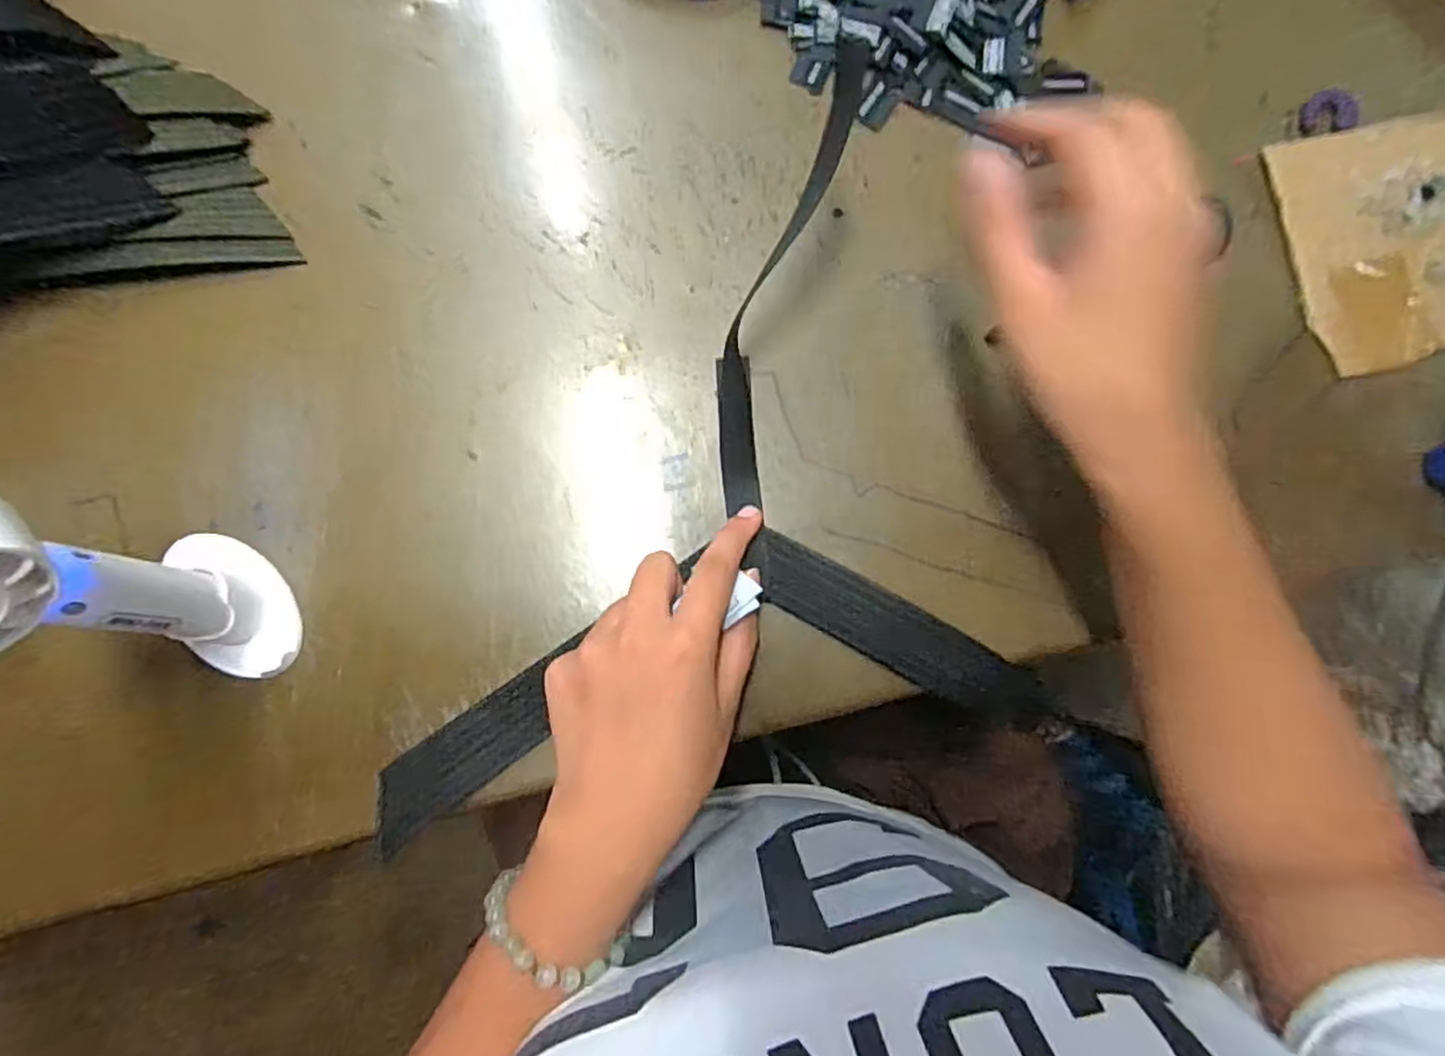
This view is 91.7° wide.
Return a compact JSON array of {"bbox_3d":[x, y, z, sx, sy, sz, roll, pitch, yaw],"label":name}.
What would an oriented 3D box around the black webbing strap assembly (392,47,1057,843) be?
[{"bbox_3d":[-0.033,-0.047,0.332,0.299,0.026,0.330,-14,87,-5],"label":"black webbing strap assembly"}]

